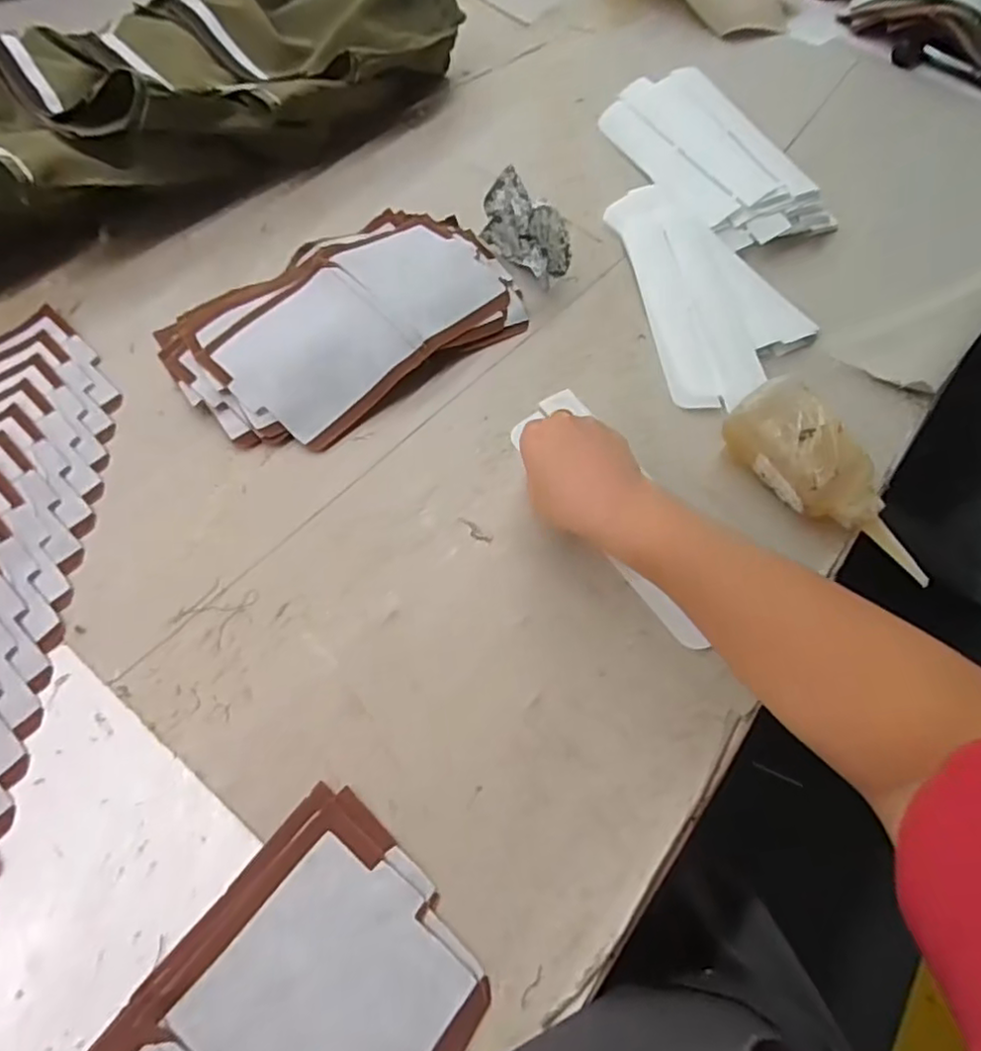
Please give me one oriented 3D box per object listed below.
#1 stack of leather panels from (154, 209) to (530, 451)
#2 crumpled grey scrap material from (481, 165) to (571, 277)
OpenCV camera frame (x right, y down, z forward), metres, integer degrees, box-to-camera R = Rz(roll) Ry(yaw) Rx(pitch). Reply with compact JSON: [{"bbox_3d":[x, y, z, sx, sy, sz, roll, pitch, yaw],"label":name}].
[{"bbox_3d":[-0.111,-0.177,0.520,0.289,0.032,0.177,-33,69,-20],"label":"stack of leather panels"},{"bbox_3d":[0.031,-0.257,0.560,0.028,0.080,0.101,-30,68,-18],"label":"crumpled grey scrap material"}]

